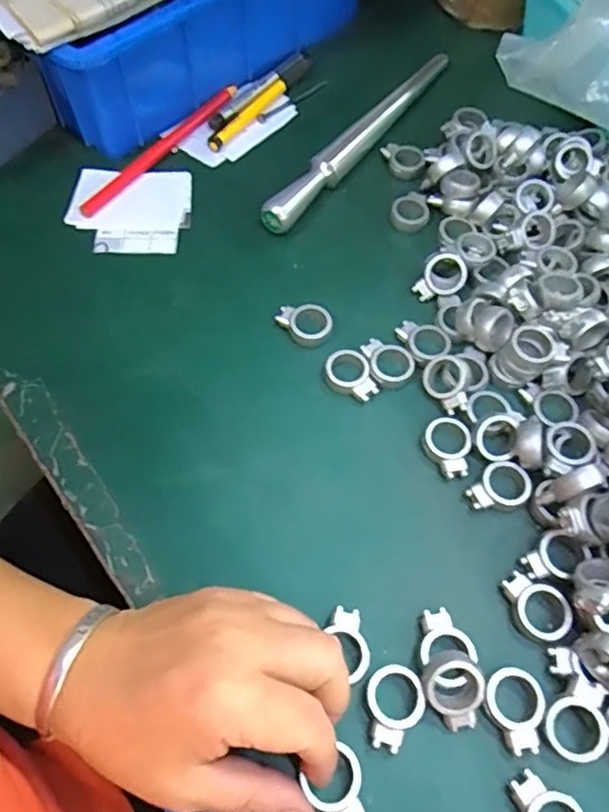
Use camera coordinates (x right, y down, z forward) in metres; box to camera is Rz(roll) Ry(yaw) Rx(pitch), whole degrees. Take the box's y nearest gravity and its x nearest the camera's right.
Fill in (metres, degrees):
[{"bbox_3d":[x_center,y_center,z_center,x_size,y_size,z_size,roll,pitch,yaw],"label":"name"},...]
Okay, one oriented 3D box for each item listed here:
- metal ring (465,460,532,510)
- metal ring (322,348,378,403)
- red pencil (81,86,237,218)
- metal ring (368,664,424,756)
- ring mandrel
[{"bbox_3d":[0.104,0.044,0.317,0.033,0.008,0.025,-22,65,-13],"label":"metal ring"},{"bbox_3d":[0.026,-0.018,0.346,0.025,0.009,0.033,-17,64,-11],"label":"metal ring"},{"bbox_3d":[-0.101,-0.186,0.424,0.012,0.011,0.156,35,66,15],"label":"red pencil"},{"bbox_3d":[0.040,0.135,0.265,0.025,0.010,0.034,11,62,4],"label":"metal ring"},{"bbox_3d":[0.046,-0.199,0.434,0.017,0.021,0.226,34,66,15],"label":"ring mandrel"}]

